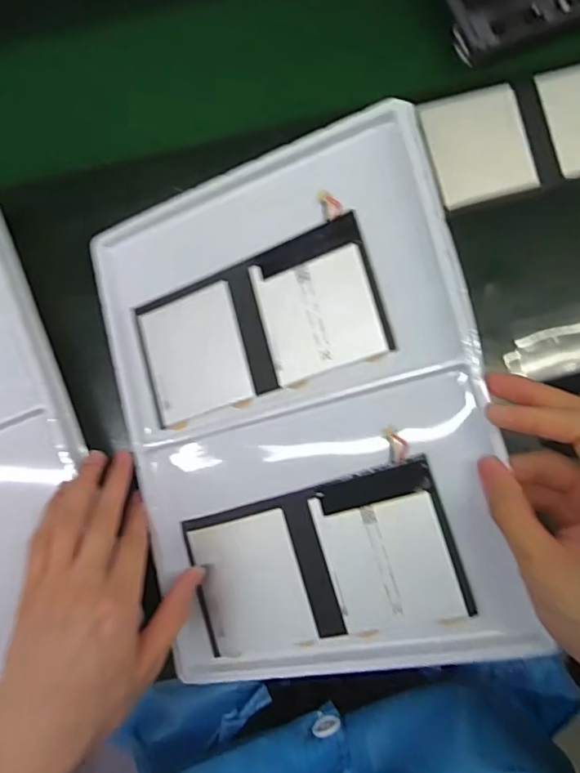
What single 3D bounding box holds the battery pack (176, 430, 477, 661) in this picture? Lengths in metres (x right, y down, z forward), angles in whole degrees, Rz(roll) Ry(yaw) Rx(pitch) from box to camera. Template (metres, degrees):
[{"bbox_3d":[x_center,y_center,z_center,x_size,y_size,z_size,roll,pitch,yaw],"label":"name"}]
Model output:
[{"bbox_3d":[0.015,0.108,0.342,0.169,0.007,0.095,-21,81,22],"label":"battery pack"}]

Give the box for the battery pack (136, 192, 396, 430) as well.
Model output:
[{"bbox_3d":[-0.025,-0.040,0.366,0.169,0.004,0.095,-20,81,21],"label":"battery pack"}]

